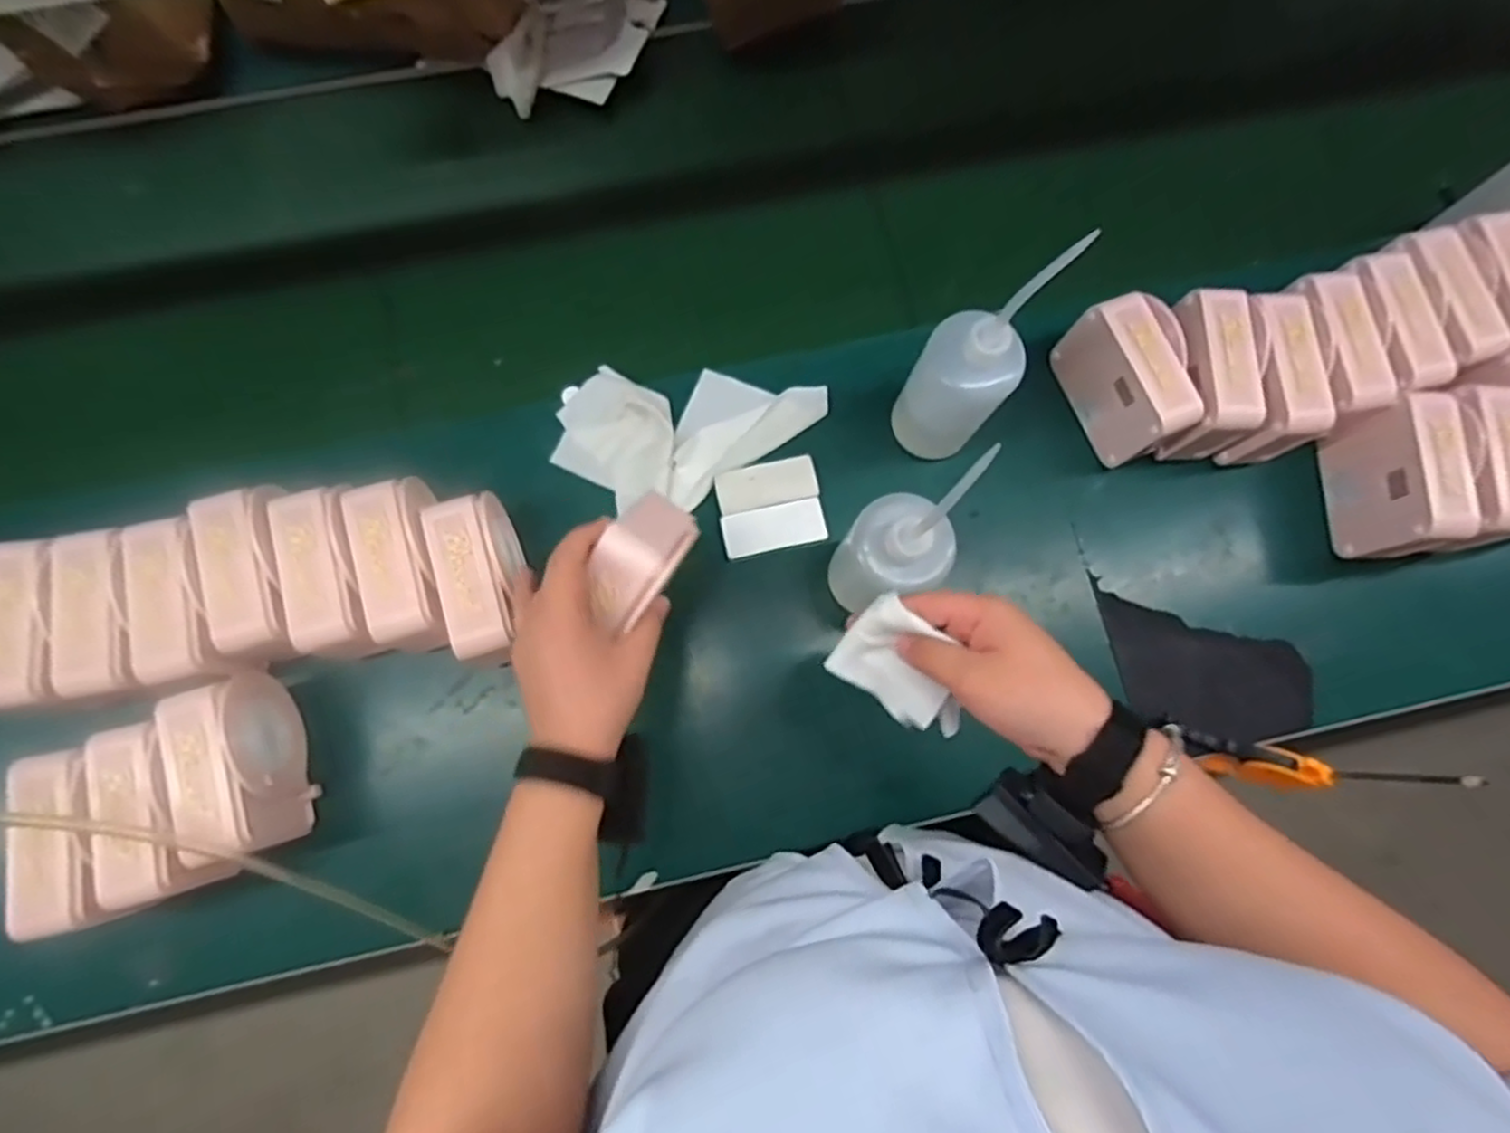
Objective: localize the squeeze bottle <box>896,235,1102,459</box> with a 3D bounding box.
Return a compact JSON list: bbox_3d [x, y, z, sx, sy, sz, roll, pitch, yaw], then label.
[{"bbox_3d":[0.170,-0.156,0.578,0.076,0.229,0.073,35,80,6],"label":"squeeze bottle"}]

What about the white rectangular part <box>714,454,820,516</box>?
[{"bbox_3d":[0.011,-0.074,0.661,0.090,0.009,0.041,-12,78,-3],"label":"white rectangular part"}]

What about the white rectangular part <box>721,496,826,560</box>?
[{"bbox_3d":[0.017,-0.035,0.644,0.089,0.008,0.038,-12,78,-3],"label":"white rectangular part"}]

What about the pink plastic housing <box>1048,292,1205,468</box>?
[{"bbox_3d":[0.330,-0.164,0.644,0.056,0.103,0.125,-21,79,-5],"label":"pink plastic housing"}]

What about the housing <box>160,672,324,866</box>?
[{"bbox_3d":[-0.395,0.154,0.562,0.059,0.095,0.132,-18,79,-4],"label":"housing"}]

